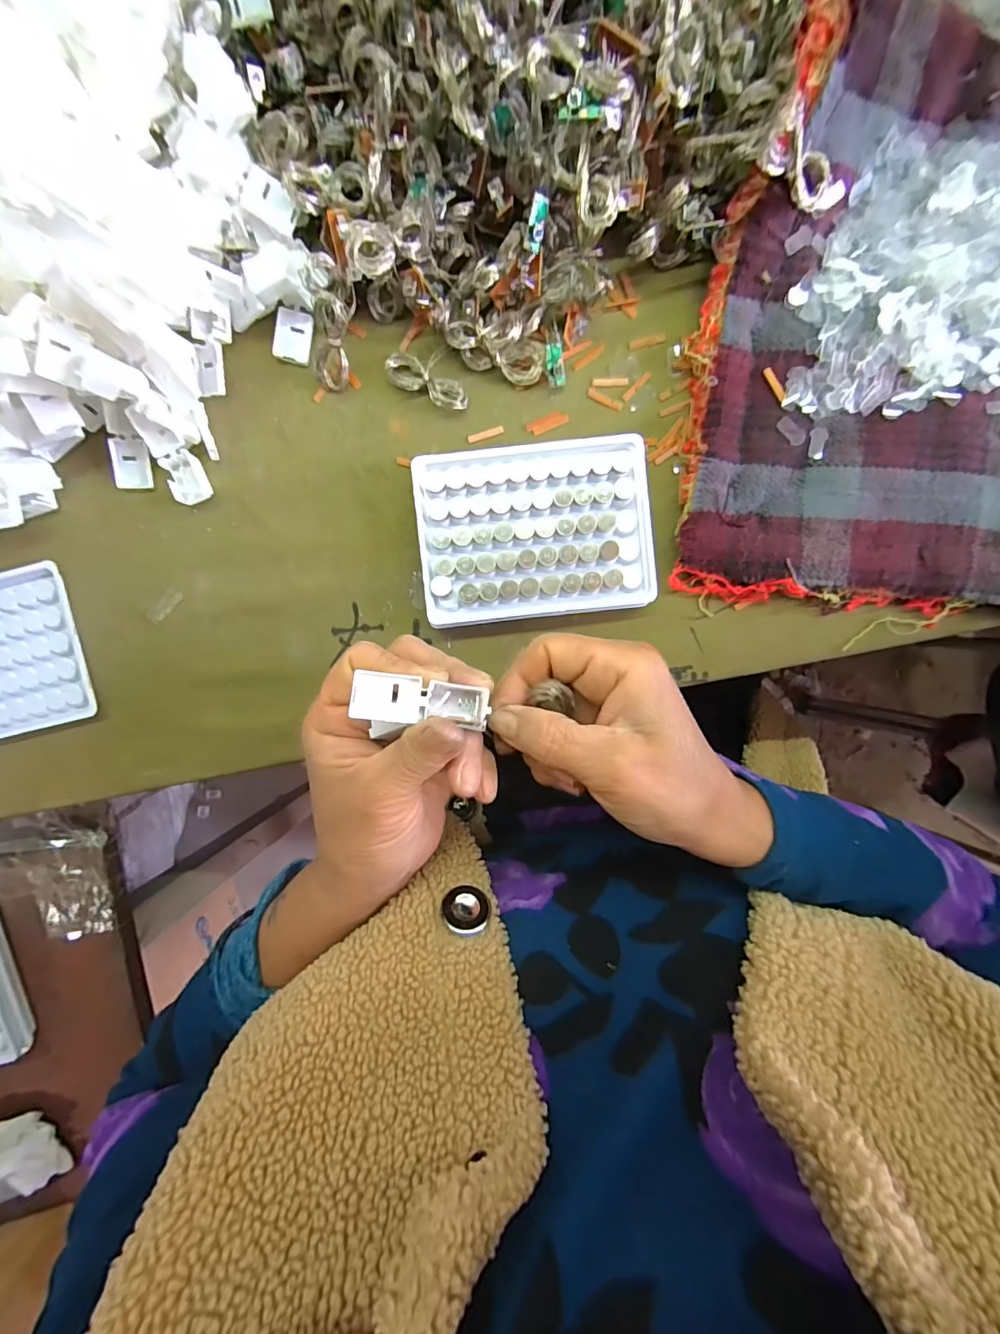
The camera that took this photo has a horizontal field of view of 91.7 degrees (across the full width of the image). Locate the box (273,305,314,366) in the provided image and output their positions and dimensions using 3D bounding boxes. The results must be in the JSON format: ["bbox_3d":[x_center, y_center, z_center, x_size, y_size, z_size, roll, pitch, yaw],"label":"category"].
[{"bbox_3d":[-0.120,-0.192,0.282,0.020,0.004,0.028,7,96,-20],"label":"box"}]

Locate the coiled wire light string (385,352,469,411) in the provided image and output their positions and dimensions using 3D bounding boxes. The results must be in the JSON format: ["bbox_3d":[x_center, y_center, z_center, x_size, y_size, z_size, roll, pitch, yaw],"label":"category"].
[{"bbox_3d":[-0.041,-0.167,0.280,0.050,0.009,0.023,27,92,-1],"label":"coiled wire light string"}]

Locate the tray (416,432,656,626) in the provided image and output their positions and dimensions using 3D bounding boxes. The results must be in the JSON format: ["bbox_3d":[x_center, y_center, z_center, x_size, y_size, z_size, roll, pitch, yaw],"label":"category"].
[{"bbox_3d":[0.020,-0.076,0.276,0.129,0.021,0.095,-6,92,1],"label":"tray"}]

